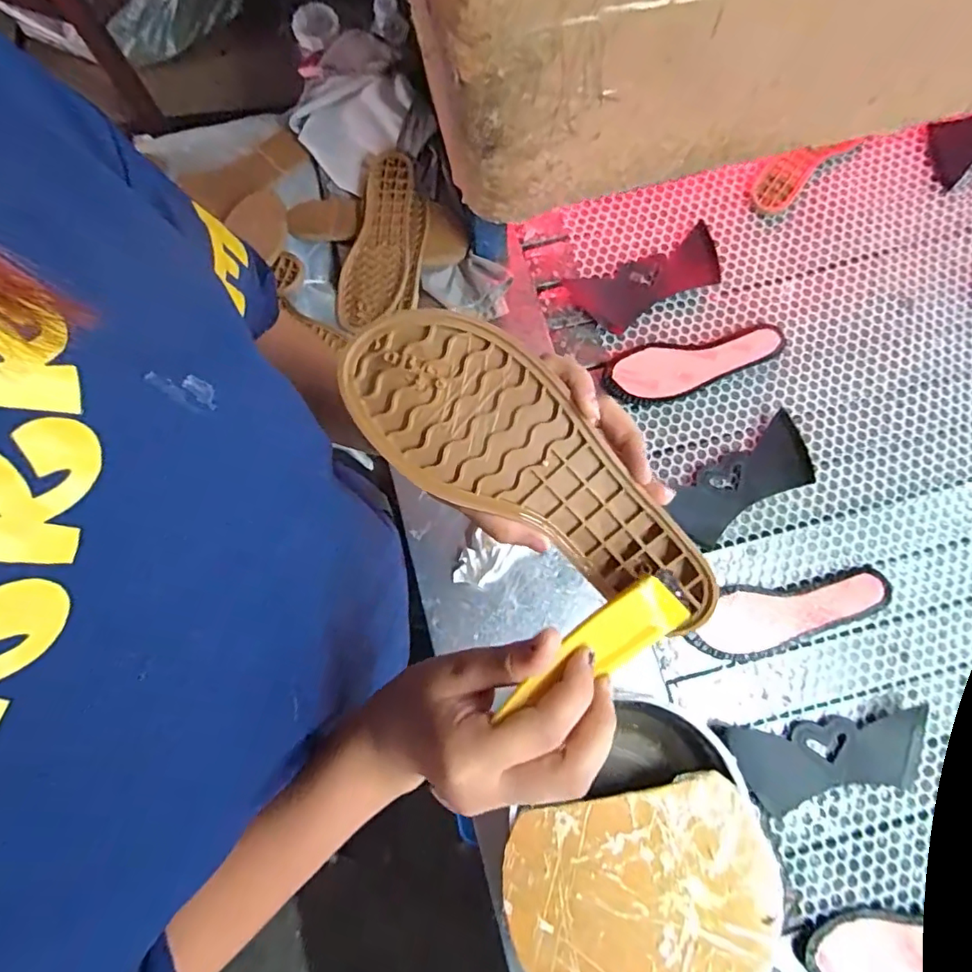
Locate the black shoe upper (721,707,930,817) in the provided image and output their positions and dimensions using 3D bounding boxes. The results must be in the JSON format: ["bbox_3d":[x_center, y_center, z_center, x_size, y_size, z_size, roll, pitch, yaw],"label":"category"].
[{"bbox_3d":[0.381,0.304,0.602,0.216,0.007,0.087,-5,76,-1],"label":"black shoe upper"}]

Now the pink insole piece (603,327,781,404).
[{"bbox_3d":[0.278,-0.160,0.707,0.228,0.016,0.076,-14,77,-3],"label":"pink insole piece"}]

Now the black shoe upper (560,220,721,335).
[{"bbox_3d":[0.225,-0.284,0.748,0.207,0.012,0.093,-28,78,-6],"label":"black shoe upper"}]

